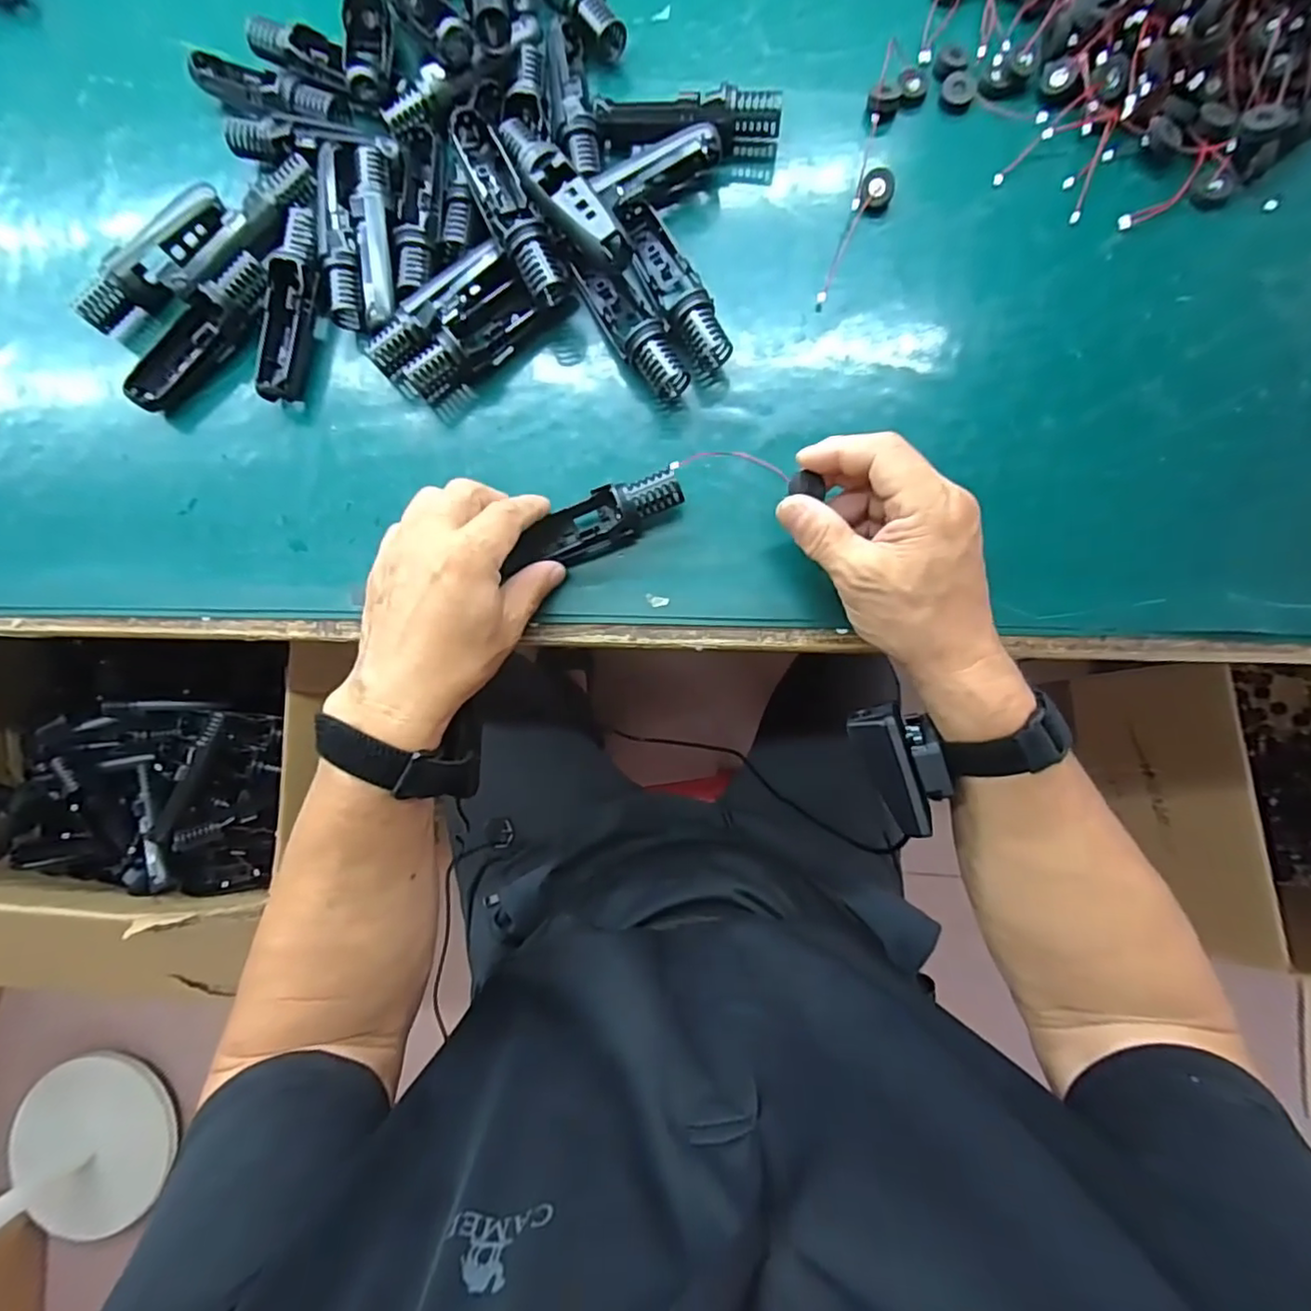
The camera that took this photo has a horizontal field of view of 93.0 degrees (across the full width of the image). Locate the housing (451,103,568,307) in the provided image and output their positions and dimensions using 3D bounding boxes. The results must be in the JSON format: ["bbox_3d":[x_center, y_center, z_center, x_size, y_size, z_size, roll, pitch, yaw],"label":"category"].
[{"bbox_3d":[-0.093,-0.282,0.385,0.027,0.026,0.136,-27,83,1],"label":"housing"}]

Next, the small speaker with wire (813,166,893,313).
[{"bbox_3d":[0.126,-0.265,0.397,0.020,0.013,0.094,26,86,6],"label":"small speaker with wire"}]

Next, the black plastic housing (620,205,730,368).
[{"bbox_3d":[0.012,-0.235,0.392,0.031,0.028,0.116,-26,83,1],"label":"black plastic housing"}]

